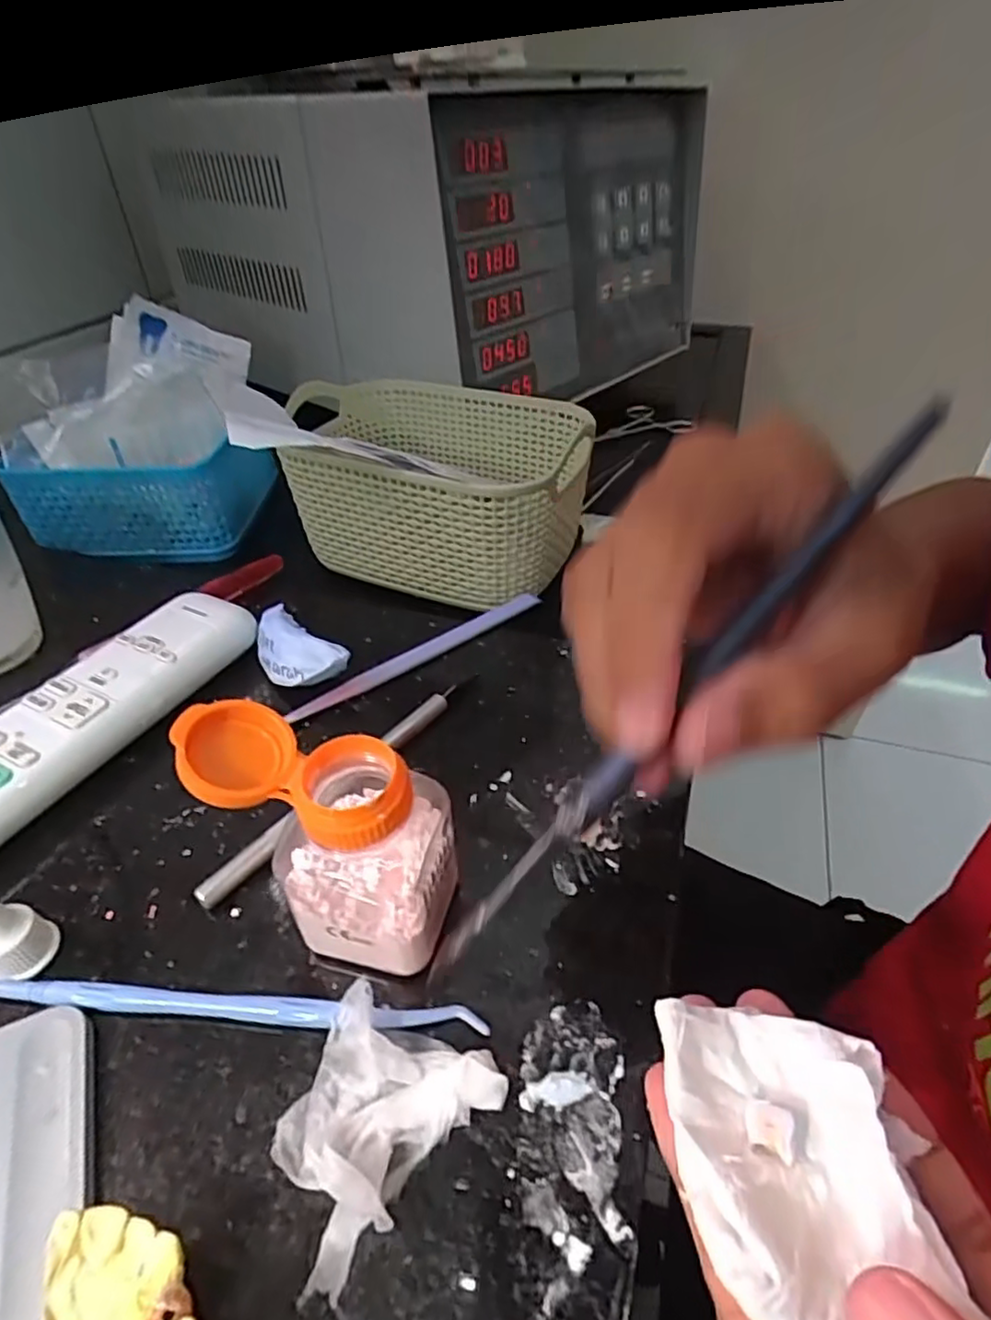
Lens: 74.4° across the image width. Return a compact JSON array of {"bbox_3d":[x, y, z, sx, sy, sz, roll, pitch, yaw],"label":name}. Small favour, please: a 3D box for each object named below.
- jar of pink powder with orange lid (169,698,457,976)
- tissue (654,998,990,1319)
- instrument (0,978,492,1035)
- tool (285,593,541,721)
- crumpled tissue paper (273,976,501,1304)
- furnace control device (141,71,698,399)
[{"bbox_3d":[-0.047,0.052,0.185,0.067,0.073,0.043,1,41,3],"label":"jar of pink powder with orange lid"},{"bbox_3d":[0.065,0.103,0.138,0.050,0.014,0.057,-2,41,0],"label":"tissue"},{"bbox_3d":[-0.087,0.098,0.187,0.168,0.004,0.008,2,41,4],"label":"instrument"},{"bbox_3d":[-0.033,-0.004,0.302,0.132,0.004,0.009,-27,47,-26],"label":"tool"},{"bbox_3d":[-0.032,0.114,0.163,0.045,0.013,0.056,26,48,28],"label":"crumpled tissue paper"},{"bbox_3d":[-0.062,-0.369,0.569,0.369,0.181,0.297,26,48,28],"label":"furnace control device"}]

